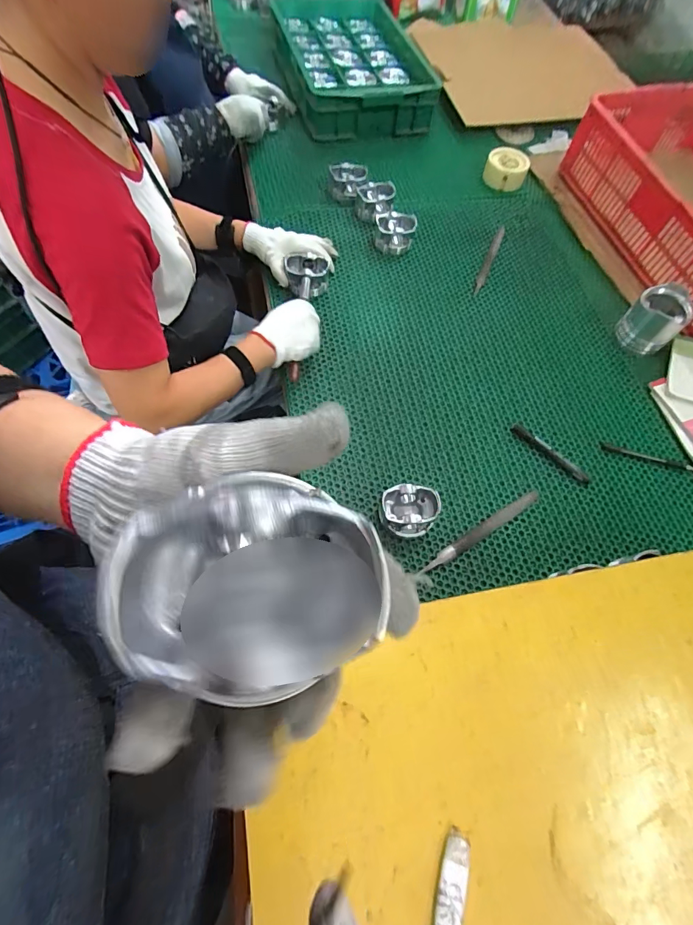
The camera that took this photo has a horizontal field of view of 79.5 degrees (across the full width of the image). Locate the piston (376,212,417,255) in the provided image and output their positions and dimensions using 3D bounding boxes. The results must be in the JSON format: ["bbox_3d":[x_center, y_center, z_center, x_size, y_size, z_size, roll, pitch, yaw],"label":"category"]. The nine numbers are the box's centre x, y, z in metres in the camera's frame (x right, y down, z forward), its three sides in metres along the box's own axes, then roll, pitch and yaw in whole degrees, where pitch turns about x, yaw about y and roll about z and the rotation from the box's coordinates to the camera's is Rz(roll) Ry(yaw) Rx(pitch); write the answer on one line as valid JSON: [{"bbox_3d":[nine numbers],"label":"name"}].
[{"bbox_3d":[0.099,-0.473,0.855,0.079,0.062,0.079,9,65,-1],"label":"piston"}]

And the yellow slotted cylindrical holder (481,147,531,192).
[{"bbox_3d":[0.371,-0.683,0.968,0.094,0.042,0.102,0,62,0],"label":"yellow slotted cylindrical holder"}]

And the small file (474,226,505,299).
[{"bbox_3d":[0.301,-0.427,0.872,0.016,0.008,0.217,24,65,6],"label":"small file"}]

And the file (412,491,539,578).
[{"bbox_3d":[0.198,0.104,0.621,0.235,0.005,0.018,-29,71,-17],"label":"file"}]

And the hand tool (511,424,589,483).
[{"bbox_3d":[0.331,-0.016,0.680,0.020,0.004,0.138,-41,75,-20],"label":"hand tool"}]

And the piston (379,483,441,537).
[{"bbox_3d":[0.092,0.070,0.613,0.084,0.052,0.074,6,65,-1],"label":"piston"}]

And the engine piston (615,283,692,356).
[{"bbox_3d":[0.575,-0.266,0.781,0.094,0.095,0.087,1,65,-3],"label":"engine piston"}]

